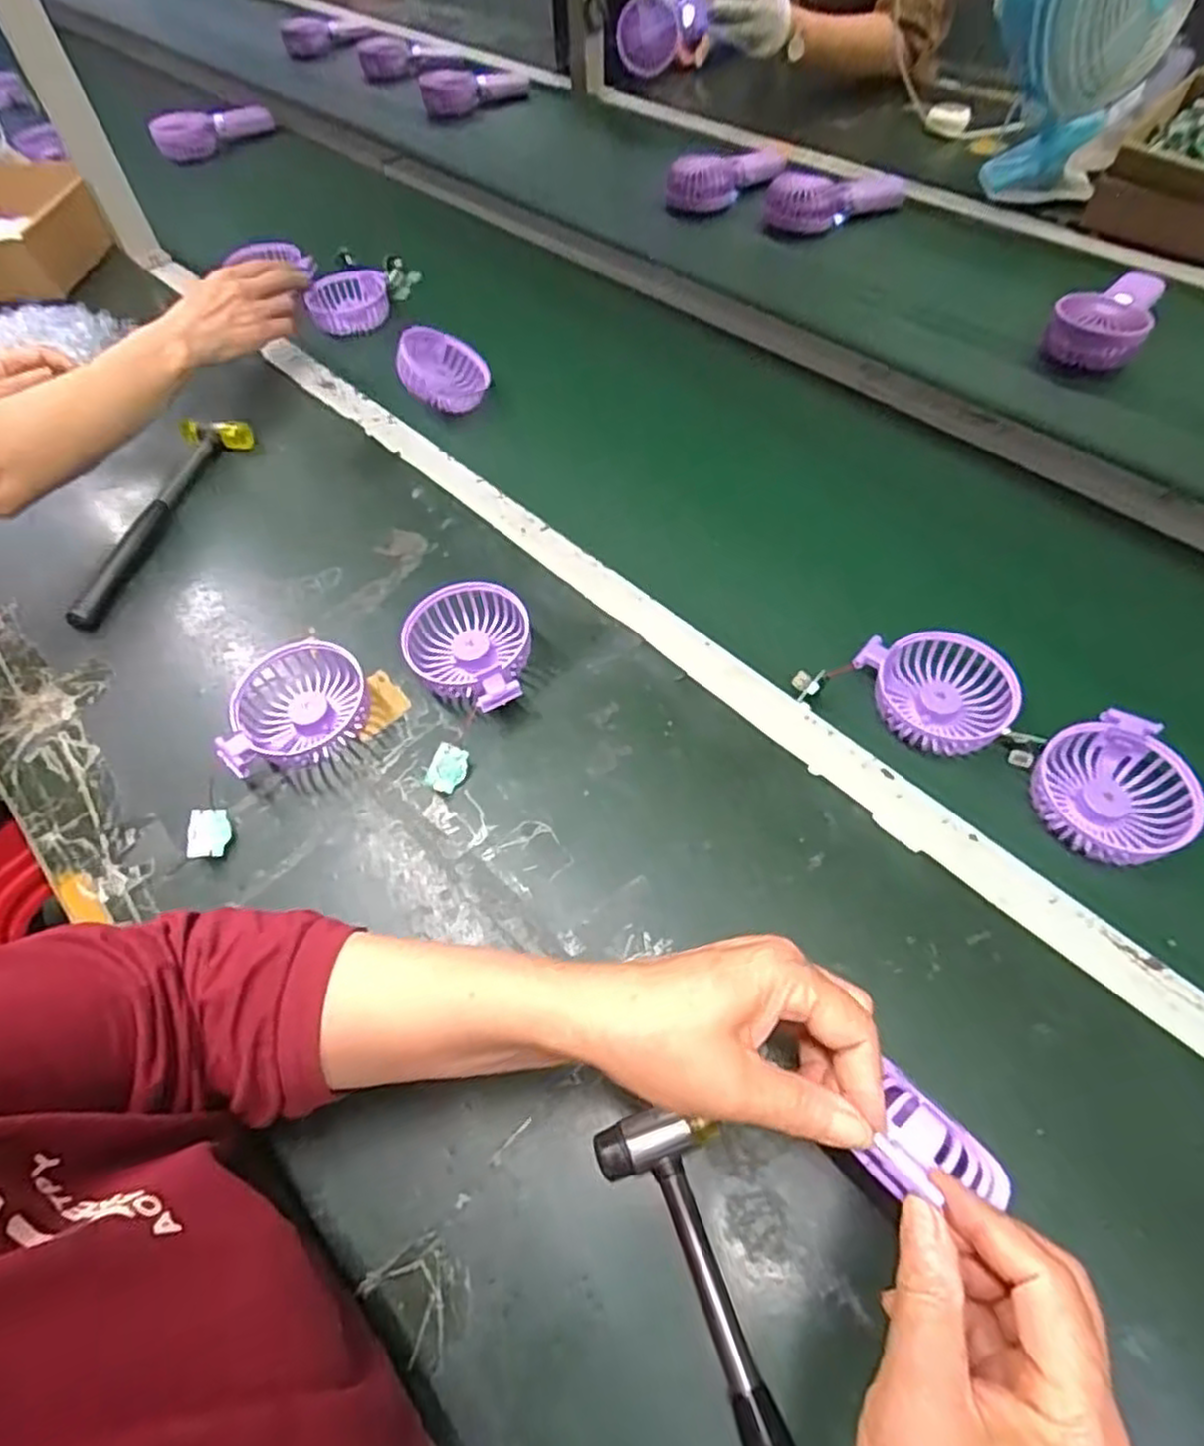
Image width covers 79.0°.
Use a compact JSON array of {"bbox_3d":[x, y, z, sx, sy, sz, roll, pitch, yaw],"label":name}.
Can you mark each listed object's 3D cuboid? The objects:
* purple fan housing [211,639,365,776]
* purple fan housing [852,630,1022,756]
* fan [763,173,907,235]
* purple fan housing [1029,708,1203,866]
[{"bbox_3d":[-0.217,-0.012,0.520,0.095,0.033,0.085,-20,58,-9],"label":"purple fan housing"},{"bbox_3d":[0.241,-0.024,0.519,0.084,0.034,0.096,-23,59,-11],"label":"purple fan housing"},{"bbox_3d":[0.306,-0.676,0.946,0.195,0.052,0.082,-17,59,-8],"label":"fan"},{"bbox_3d":[0.327,0.045,0.469,0.089,0.030,0.089,-5,68,14],"label":"purple fan housing"}]

